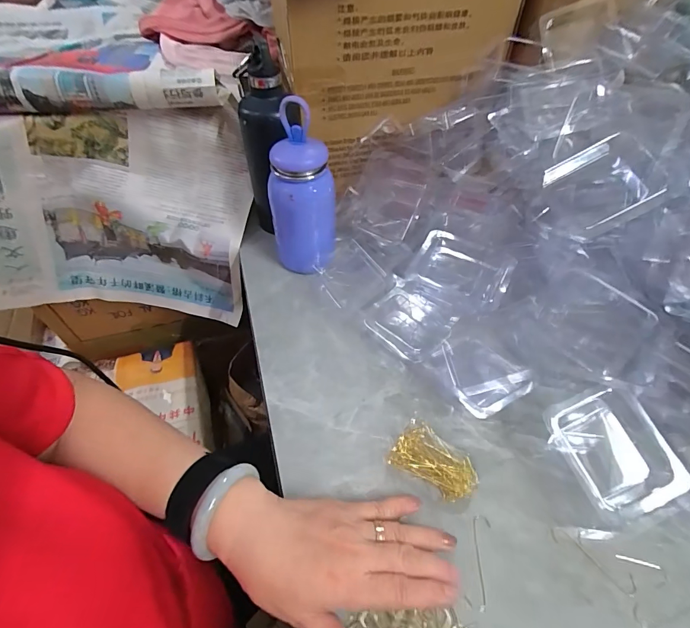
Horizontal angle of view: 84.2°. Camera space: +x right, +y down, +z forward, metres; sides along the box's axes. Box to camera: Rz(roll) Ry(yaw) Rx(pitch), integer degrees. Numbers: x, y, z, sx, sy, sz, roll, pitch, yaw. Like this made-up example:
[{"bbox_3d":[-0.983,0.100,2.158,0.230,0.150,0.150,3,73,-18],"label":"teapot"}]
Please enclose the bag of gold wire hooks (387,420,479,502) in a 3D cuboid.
[{"bbox_3d":[0.079,0.129,0.333,0.071,0.016,0.045,31,57,21],"label":"bag of gold wire hooks"}]

